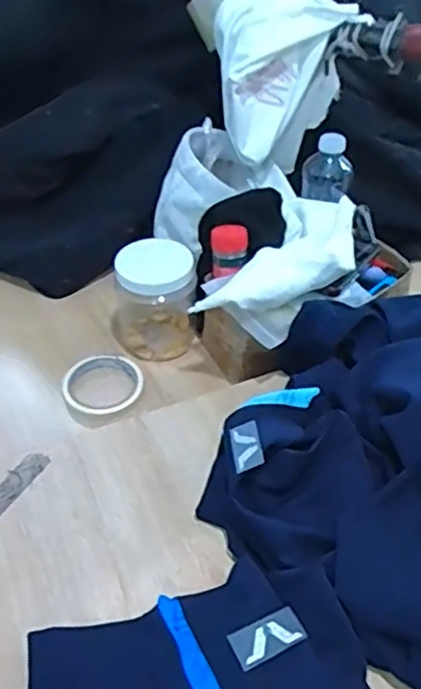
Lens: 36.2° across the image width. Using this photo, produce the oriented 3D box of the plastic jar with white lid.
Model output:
[{"bbox_3d":[-0.074,-0.059,0.795,0.093,0.111,0.099,1,43,-1],"label":"plastic jar with white lid"}]

